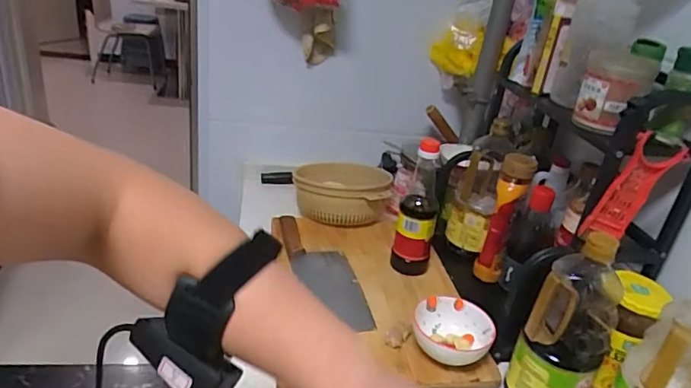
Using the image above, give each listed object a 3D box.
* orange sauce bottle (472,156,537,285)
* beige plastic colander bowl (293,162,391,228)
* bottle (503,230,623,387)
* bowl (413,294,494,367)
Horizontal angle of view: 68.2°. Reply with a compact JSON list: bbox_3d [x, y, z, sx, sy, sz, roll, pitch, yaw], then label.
[{"bbox_3d":[0.269,0.042,0.870,0.049,0.224,0.056,17,28,17],"label":"orange sauce bottle"},{"bbox_3d":[-0.010,-0.007,1.064,0.188,0.088,0.168,3,27,-10],"label":"beige plastic colander bowl"},{"bbox_3d":[0.280,0.168,0.637,0.093,0.252,0.091,23,30,28],"label":"bottle"},{"bbox_3d":[0.150,0.204,0.730,0.105,0.066,0.102,6,27,-3],"label":"bowl"}]

